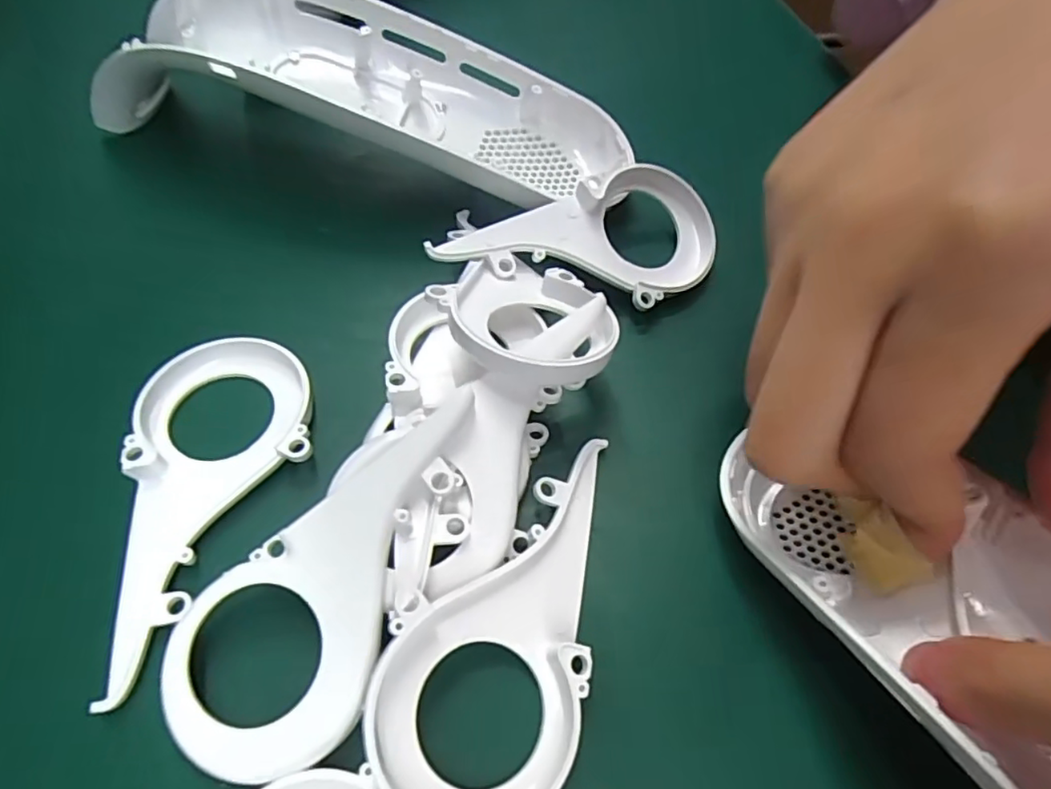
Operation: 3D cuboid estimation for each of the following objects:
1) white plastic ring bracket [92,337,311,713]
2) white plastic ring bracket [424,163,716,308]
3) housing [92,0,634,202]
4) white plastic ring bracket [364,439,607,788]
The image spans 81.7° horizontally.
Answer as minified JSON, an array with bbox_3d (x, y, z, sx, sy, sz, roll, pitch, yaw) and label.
[{"bbox_3d":[-0.079,0.023,0.157,0.045,0.009,0.090,-8,57,-10],"label":"white plastic ring bracket"},{"bbox_3d":[0.020,-0.045,0.191,0.091,0.019,0.040,-21,60,-18],"label":"white plastic ring bracket"},{"bbox_3d":[-0.058,-0.104,0.213,0.196,0.043,0.053,12,56,3],"label":"housing"},{"bbox_3d":[-0.006,0.047,0.139,0.044,0.008,0.087,17,58,-12],"label":"white plastic ring bracket"}]

